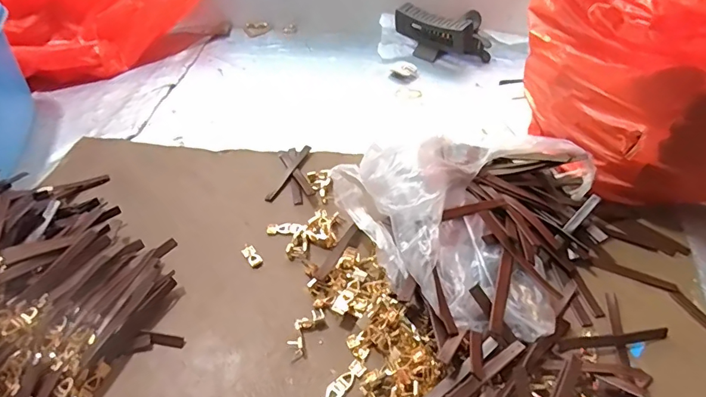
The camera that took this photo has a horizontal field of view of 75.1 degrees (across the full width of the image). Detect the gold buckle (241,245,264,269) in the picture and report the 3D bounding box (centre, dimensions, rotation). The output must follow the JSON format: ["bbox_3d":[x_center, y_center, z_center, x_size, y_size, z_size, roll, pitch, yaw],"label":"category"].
[{"bbox_3d":[-0.101,0.059,0.462,0.013,0.004,0.028,-30,51,-23],"label":"gold buckle"}]

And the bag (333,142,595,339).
[{"bbox_3d":[0.135,0.010,0.418,0.245,0.114,0.201,-19,48,-14],"label":"bag"}]

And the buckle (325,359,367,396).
[{"bbox_3d":[-0.011,0.150,0.365,0.013,0.004,0.051,32,55,30],"label":"buckle"}]

